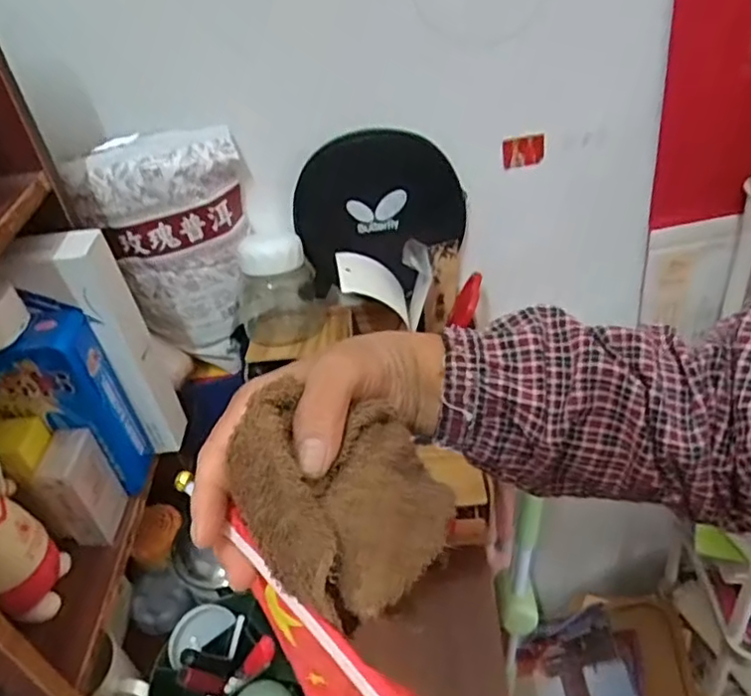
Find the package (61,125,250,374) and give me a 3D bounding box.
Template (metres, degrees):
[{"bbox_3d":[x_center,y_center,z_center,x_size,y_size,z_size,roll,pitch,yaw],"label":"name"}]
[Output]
[{"bbox_3d":[-0.188,-0.090,0.630,0.149,0.234,0.040,-19,40,-13],"label":"package"}]

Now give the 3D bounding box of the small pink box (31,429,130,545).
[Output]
[{"bbox_3d":[-0.252,0.120,0.551,0.036,0.091,0.053,1,40,10],"label":"small pink box"}]

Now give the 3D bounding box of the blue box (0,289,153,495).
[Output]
[{"bbox_3d":[-0.277,0.051,0.555,0.101,0.181,0.053,-7,39,1],"label":"blue box"}]

